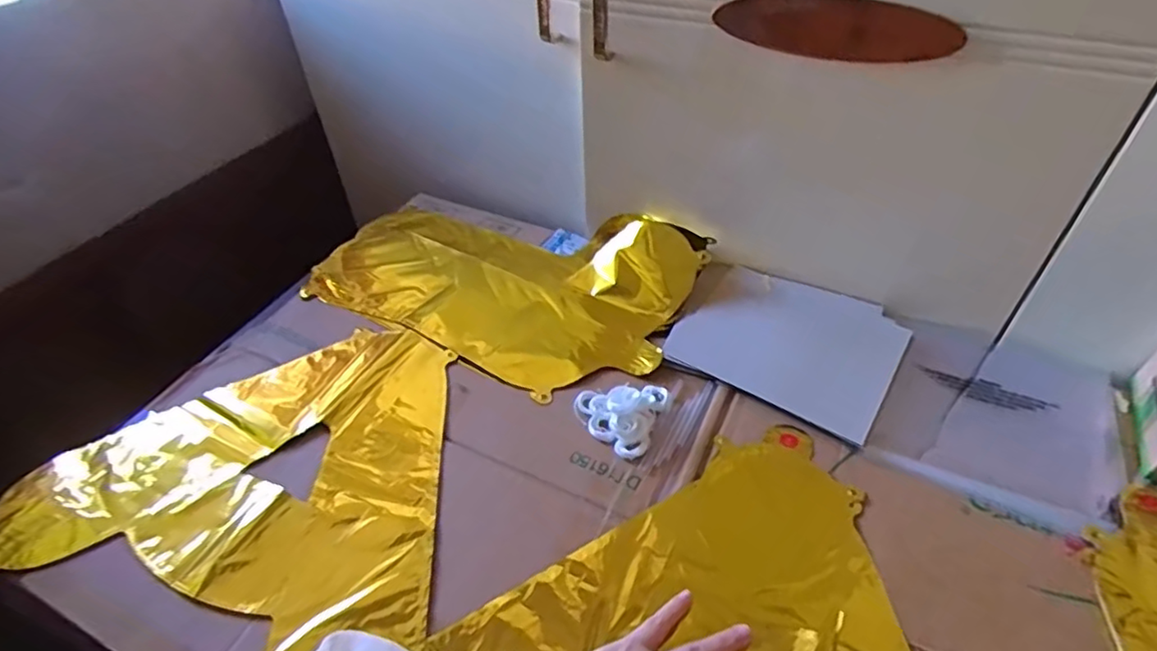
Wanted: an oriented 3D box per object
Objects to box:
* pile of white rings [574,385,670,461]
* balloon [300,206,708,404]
[{"bbox_3d":[0.035,0.074,0.561,0.072,0.020,0.076,17,49,18],"label":"pile of white rings"},{"bbox_3d":[-0.085,-0.061,0.701,0.401,0.052,0.248,21,51,23],"label":"balloon"}]

